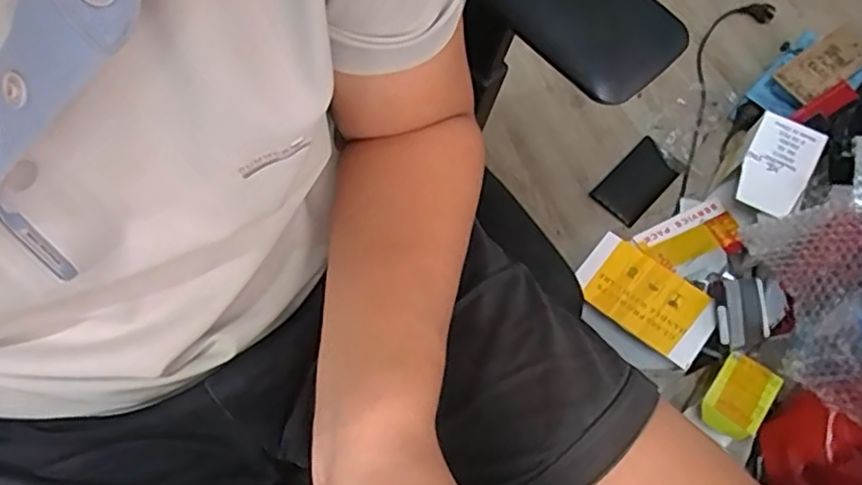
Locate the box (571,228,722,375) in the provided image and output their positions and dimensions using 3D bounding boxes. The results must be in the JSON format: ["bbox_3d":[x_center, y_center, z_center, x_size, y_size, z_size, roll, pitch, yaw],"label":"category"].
[{"bbox_3d":[0.304,0.078,0.922,0.196,0.023,0.106,37,89,23],"label":"box"}]

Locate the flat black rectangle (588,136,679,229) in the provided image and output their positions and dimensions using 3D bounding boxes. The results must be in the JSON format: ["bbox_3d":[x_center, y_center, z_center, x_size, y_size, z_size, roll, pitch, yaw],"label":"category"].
[{"bbox_3d":[0.351,-0.103,1.105,0.088,0.018,0.155,43,71,15],"label":"flat black rectangle"}]

